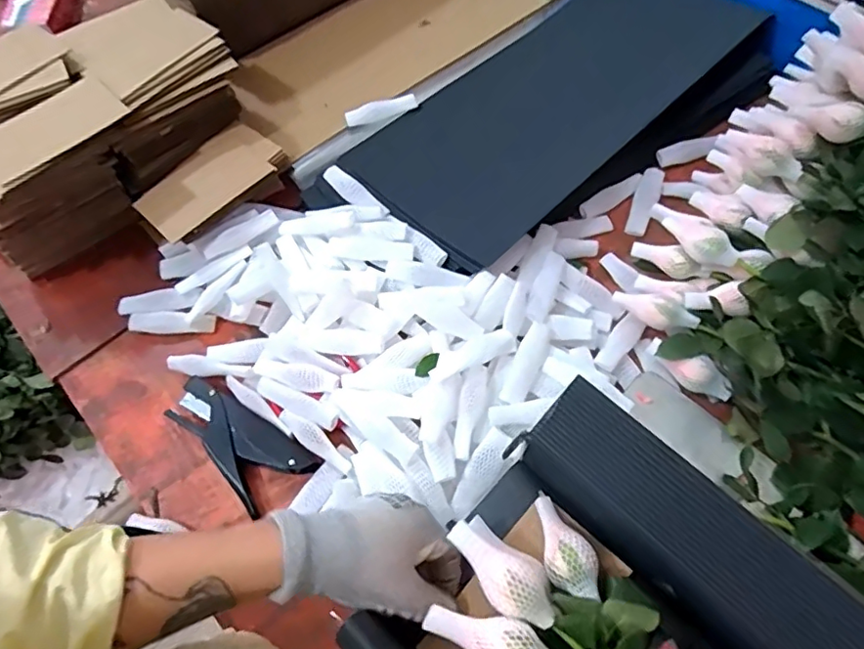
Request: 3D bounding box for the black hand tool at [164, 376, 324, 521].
[{"bbox_3d":[-0.182,0.107,0.537,0.072,0.024,0.145,-42,69,-17],"label":"black hand tool"}]

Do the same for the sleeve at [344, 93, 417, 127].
[{"bbox_3d":[-0.062,-0.263,0.692,0.087,0.016,0.028,-11,63,-3],"label":"sleeve"}]

